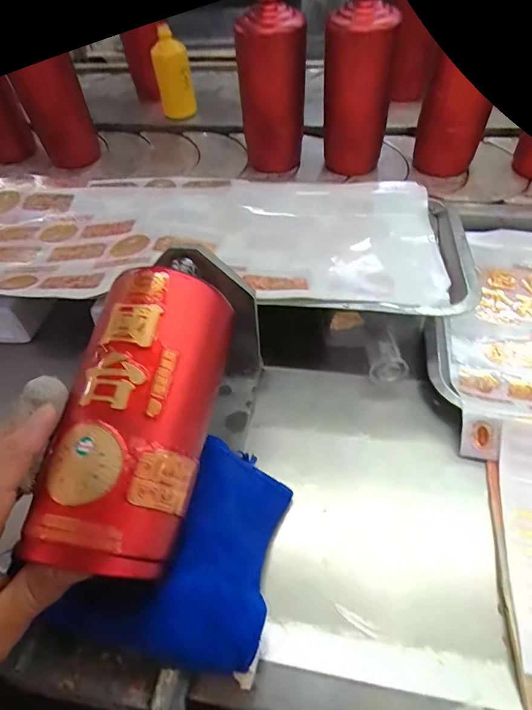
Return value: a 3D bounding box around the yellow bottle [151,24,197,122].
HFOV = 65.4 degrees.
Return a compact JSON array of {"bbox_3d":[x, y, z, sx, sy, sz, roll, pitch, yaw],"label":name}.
[{"bbox_3d":[-0.163,-0.479,0.714,0.057,0.129,0.070,-10,51,-4],"label":"yellow bottle"}]

